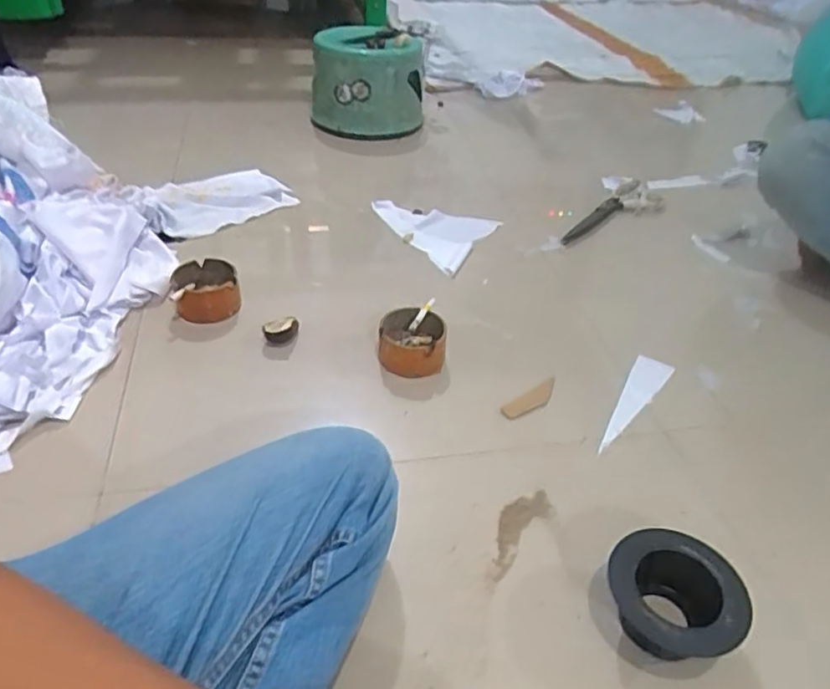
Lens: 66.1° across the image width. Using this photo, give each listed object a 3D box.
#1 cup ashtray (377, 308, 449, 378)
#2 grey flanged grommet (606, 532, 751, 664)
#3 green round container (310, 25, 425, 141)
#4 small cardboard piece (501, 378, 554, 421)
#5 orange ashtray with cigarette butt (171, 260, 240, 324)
[{"bbox_3d":[-0.004,-0.002,0.786,0.081,0.054,0.080,1,37,-4],"label":"cup ashtray"},{"bbox_3d":[0.208,0.212,0.520,0.095,0.057,0.103,2,36,-2],"label":"grey flanged grommet"},{"bbox_3d":[-0.101,-0.558,1.368,0.234,0.192,0.195,3,38,0],"label":"green round container"},{"bbox_3d":[0.139,0.065,0.749,0.093,0.006,0.024,-25,45,-33],"label":"small cardboard piece"},{"bbox_3d":[-0.279,-0.070,0.851,0.084,0.050,0.086,-9,38,-16],"label":"orange ashtray with cigarette butt"}]

